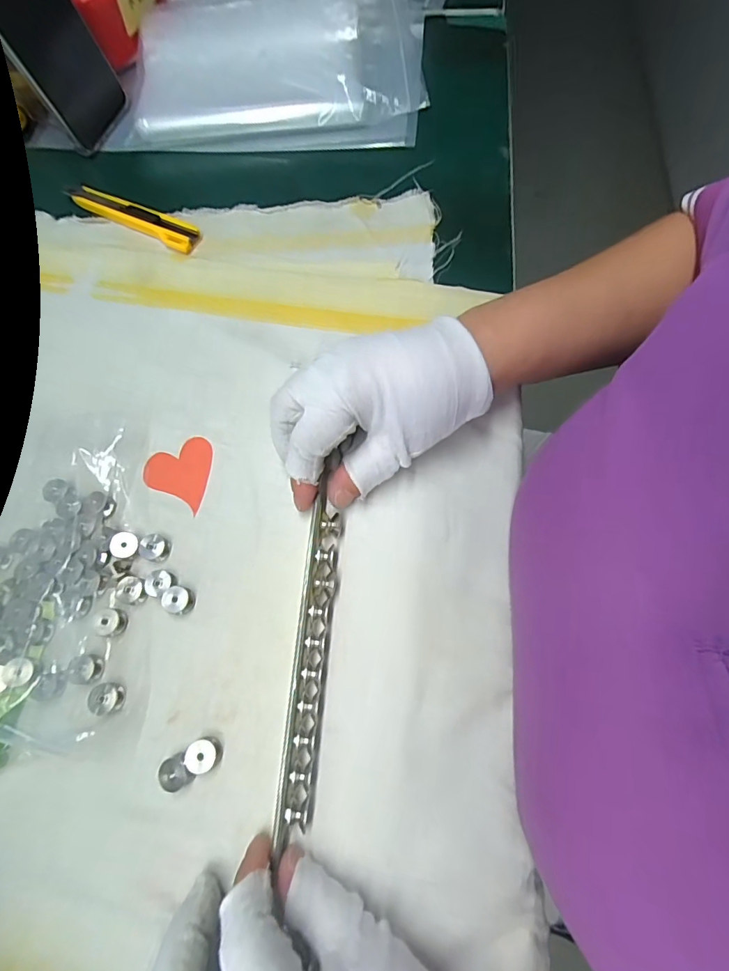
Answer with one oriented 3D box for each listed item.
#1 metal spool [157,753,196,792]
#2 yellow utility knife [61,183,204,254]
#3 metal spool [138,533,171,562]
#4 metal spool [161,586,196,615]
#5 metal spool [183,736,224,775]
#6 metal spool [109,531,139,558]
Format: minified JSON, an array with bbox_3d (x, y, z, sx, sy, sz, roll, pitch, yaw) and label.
[{"bbox_3d":[-0.090,0.139,0.218,0.013,0.010,0.014,-1,69,2],"label":"metal spool"},{"bbox_3d":[-0.186,-0.213,0.357,0.125,0.010,0.023,24,72,11],"label":"yellow utility knife"},{"bbox_3d":[-0.121,0.035,0.259,0.014,0.008,0.015,-1,69,2],"label":"metal spool"},{"bbox_3d":[-0.102,0.063,0.249,0.014,0.011,0.014,-1,69,2],"label":"metal spool"},{"bbox_3d":[-0.078,0.131,0.220,0.014,0.010,0.014,-1,69,2],"label":"metal spool"},{"bbox_3d":[-0.136,0.034,0.258,0.014,0.007,0.014,-1,69,2],"label":"metal spool"}]

